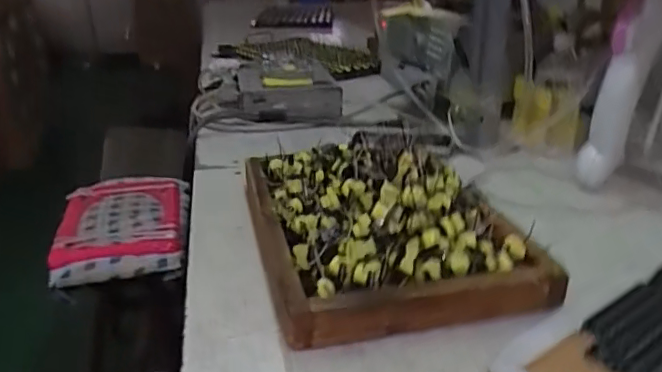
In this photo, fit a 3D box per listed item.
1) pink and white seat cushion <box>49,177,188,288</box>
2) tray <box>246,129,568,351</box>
[{"bbox_3d":[-0.448,0.075,1.198,0.264,0.067,0.386,-4,25,-11],"label":"pink and white seat cushion"},{"bbox_3d":[0.043,0.020,0.583,0.238,0.102,0.320,-5,26,-14],"label":"tray"}]

